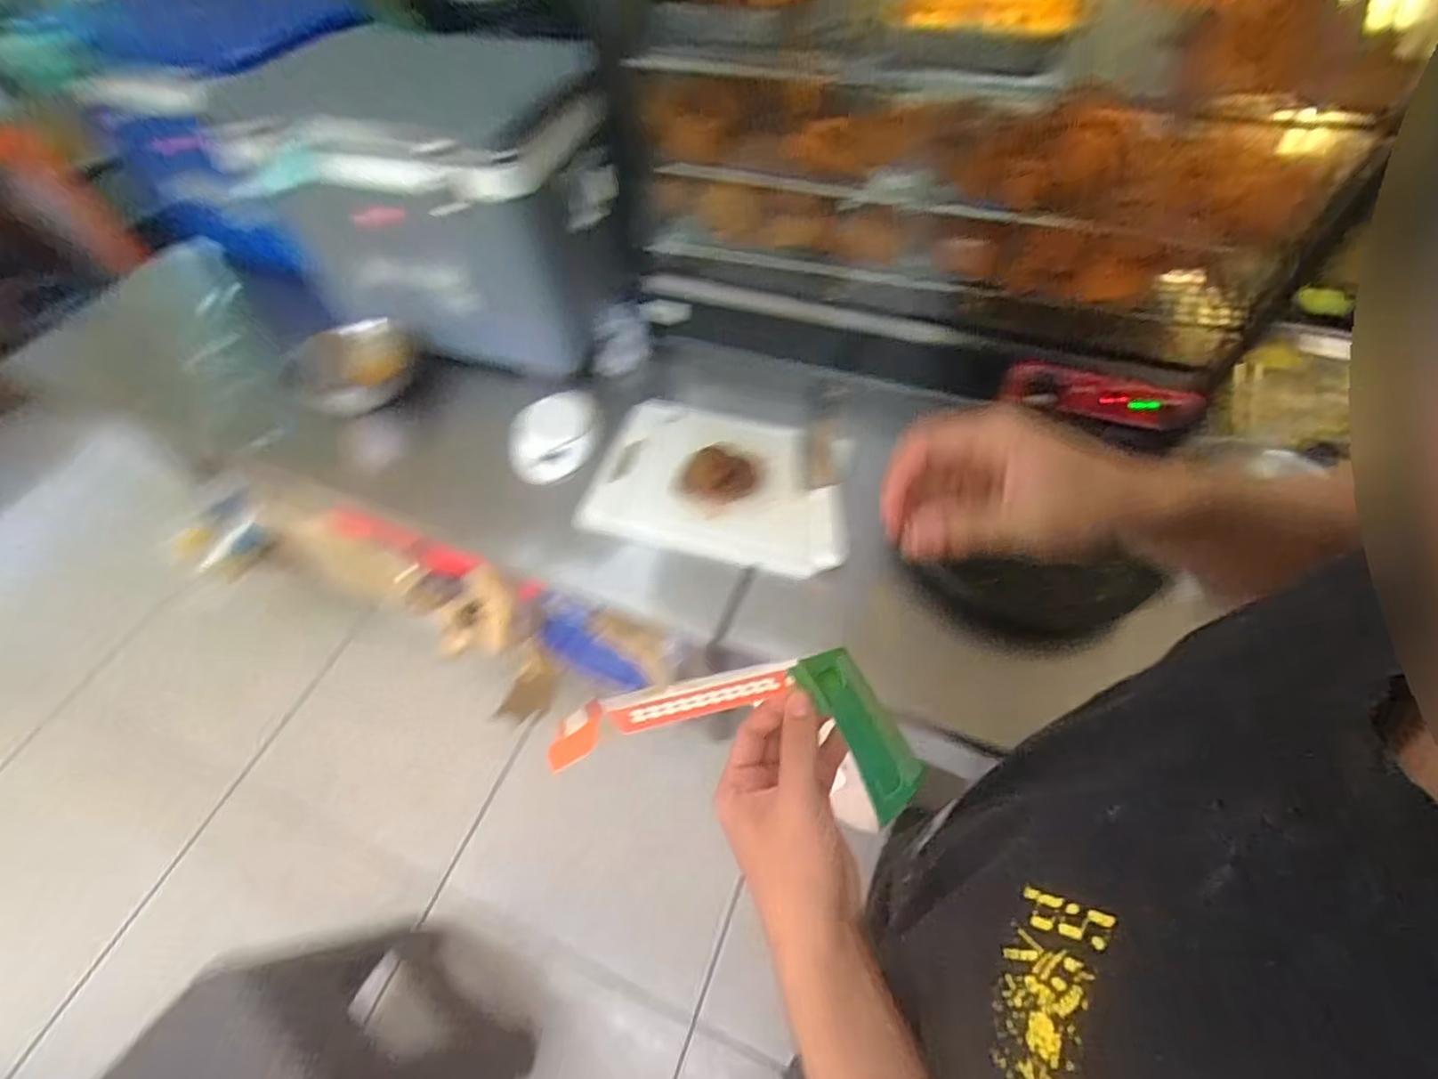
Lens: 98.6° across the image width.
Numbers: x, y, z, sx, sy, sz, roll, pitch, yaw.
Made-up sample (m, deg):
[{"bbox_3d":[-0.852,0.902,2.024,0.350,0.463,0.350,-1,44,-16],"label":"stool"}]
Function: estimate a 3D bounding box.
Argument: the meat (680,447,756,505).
[{"bbox_3d":[-0.002,-0.093,0.889,0.104,0.017,0.086,-3,56,2],"label":"meat"}]

